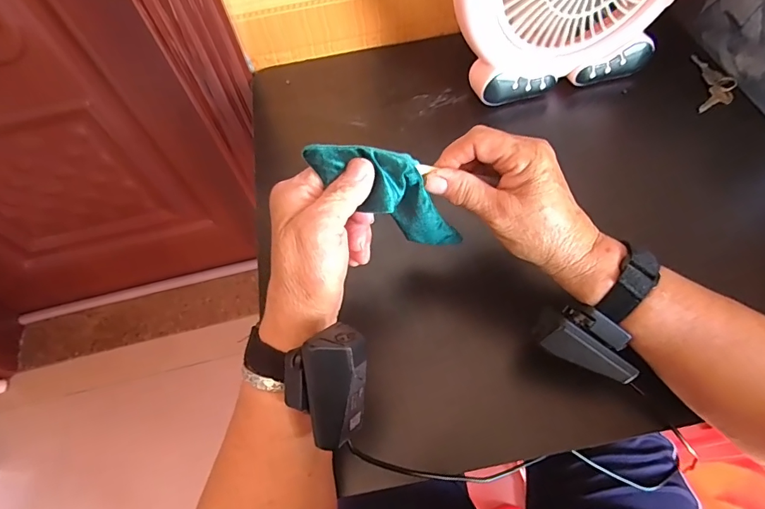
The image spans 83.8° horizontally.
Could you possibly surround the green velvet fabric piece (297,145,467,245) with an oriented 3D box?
[{"bbox_3d":[0.012,-0.037,0.304,0.044,0.157,0.033,-24,58,24],"label":"green velvet fabric piece"}]

